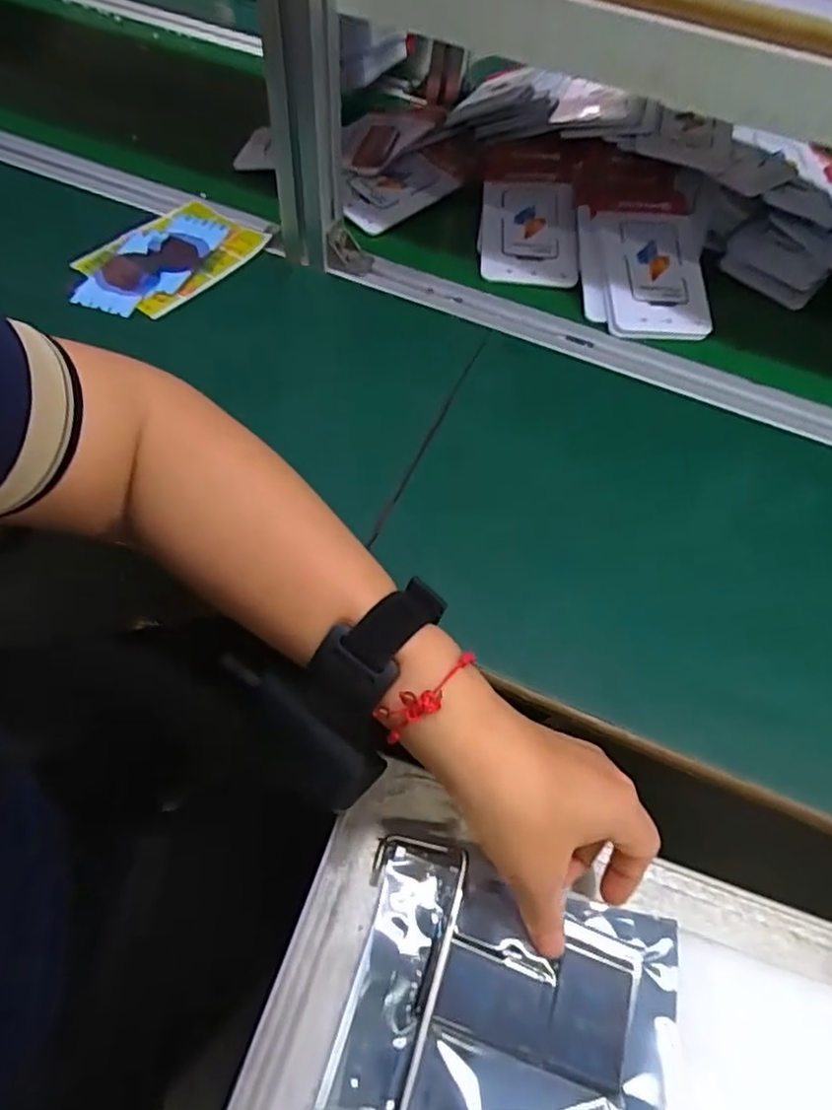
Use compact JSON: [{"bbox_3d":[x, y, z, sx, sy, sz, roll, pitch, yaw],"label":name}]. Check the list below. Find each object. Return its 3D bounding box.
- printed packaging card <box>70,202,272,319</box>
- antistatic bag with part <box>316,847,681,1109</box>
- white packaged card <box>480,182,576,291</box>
[{"bbox_3d":[-0.221,-0.258,0.549,0.105,0.013,0.155,34,62,14],"label":"printed packaging card"},{"bbox_3d":[0.047,0.207,0.286,0.150,0.027,0.103,14,58,4],"label":"antistatic bag with part"},{"bbox_3d":[0.106,-0.307,0.591,0.086,0.011,0.124,0,72,6],"label":"white packaged card"}]

